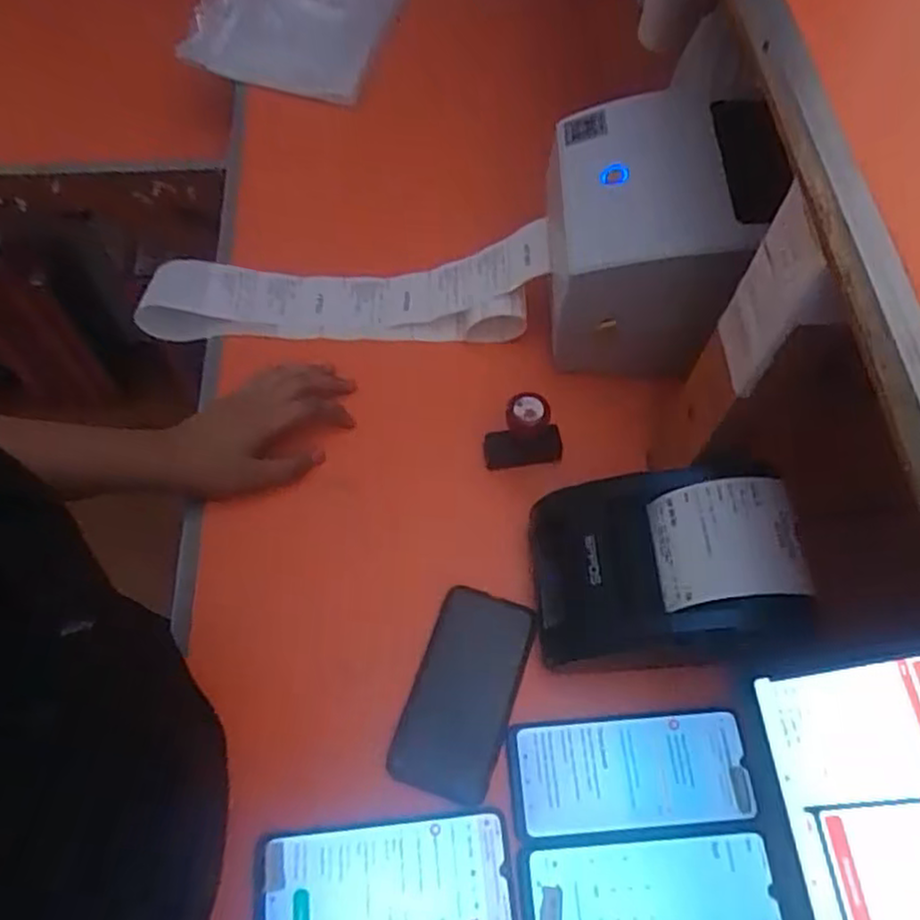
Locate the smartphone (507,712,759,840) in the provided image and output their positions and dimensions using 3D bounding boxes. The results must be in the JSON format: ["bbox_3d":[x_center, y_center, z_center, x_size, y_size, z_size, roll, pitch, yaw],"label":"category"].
[{"bbox_3d":[0.119,0.216,0.488,0.163,0.005,0.071,-3,64,-3],"label":"smartphone"}]

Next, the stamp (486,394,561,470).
[{"bbox_3d":[0.054,-0.026,0.575,0.064,0.075,0.032,-3,64,-3],"label":"stamp"}]

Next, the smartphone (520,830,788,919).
[{"bbox_3d":[0.124,0.285,0.454,0.165,0.005,0.074,-2,64,-2],"label":"smartphone"}]

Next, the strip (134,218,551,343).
[{"bbox_3d":[-0.111,-0.161,0.645,0.368,0.080,0.081,2,64,0],"label":"strip"}]

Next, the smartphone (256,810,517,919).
[{"bbox_3d":[-0.048,0.276,0.458,0.163,0.005,0.075,-4,64,-3],"label":"smartphone"}]

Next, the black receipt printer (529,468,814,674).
[{"bbox_3d":[0.139,0.079,0.500,0.165,0.116,0.121,2,64,0],"label":"black receipt printer"}]

